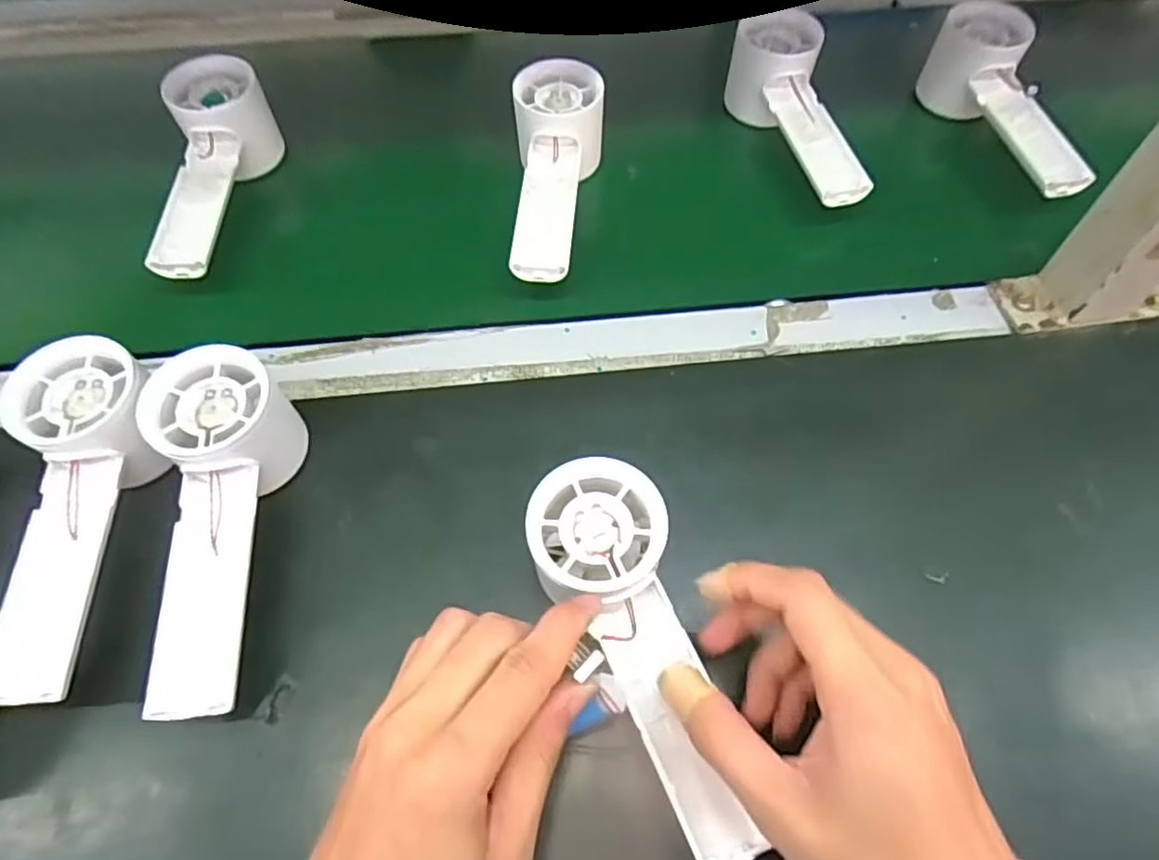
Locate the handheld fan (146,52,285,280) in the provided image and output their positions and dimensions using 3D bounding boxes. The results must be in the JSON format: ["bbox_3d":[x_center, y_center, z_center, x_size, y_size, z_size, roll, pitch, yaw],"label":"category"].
[{"bbox_3d":[-0.231,-0.161,0.414,0.054,0.053,0.156,-4,60,-1],"label":"handheld fan"}]

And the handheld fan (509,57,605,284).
[{"bbox_3d":[-0.013,-0.158,0.418,0.056,0.058,0.154,0,60,1],"label":"handheld fan"}]

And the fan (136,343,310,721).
[{"bbox_3d":[-0.168,0.044,0.300,0.054,0.058,0.157,-1,60,0],"label":"fan"}]

